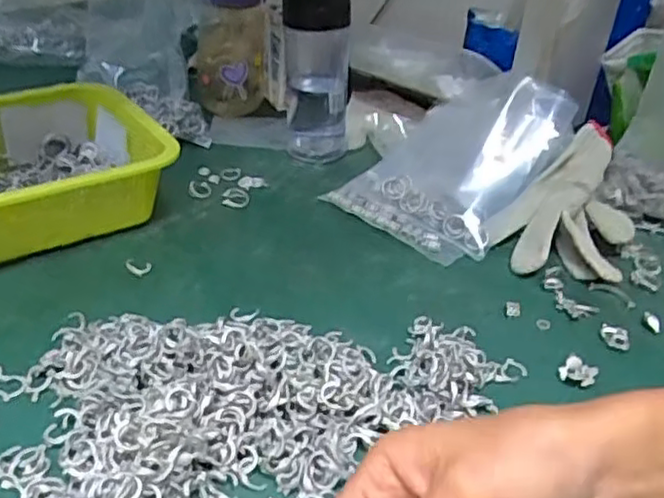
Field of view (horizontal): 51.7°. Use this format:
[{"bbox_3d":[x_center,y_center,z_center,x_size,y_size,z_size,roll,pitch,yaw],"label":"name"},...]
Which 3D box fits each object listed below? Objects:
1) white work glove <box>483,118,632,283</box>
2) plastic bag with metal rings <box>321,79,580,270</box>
[{"bbox_3d":[0.219,-0.046,0.624,0.114,0.066,0.185,18,36,19],"label":"white work glove"},{"bbox_3d":[0.122,-0.091,0.675,0.164,0.083,0.245,27,59,29],"label":"plastic bag with metal rings"}]

